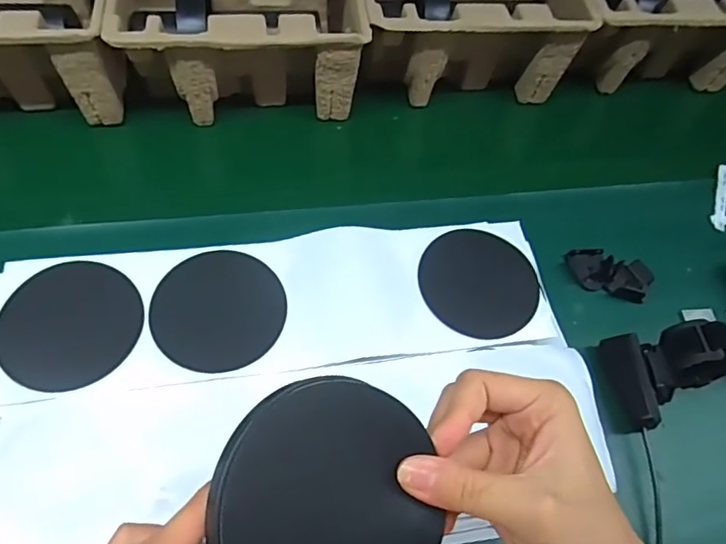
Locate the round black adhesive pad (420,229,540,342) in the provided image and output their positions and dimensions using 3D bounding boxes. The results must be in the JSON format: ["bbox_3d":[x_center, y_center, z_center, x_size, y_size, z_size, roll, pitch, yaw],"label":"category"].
[{"bbox_3d":[0.092,0.007,0.422,0.092,0.006,0.090,5,62,-11],"label":"round black adhesive pad"}]

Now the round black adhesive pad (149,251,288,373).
[{"bbox_3d":[-0.104,0.026,0.390,0.093,0.005,0.090,3,60,-5],"label":"round black adhesive pad"}]

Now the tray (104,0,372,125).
[{"bbox_3d":[-0.117,-0.233,0.532,0.226,0.098,0.140,-5,61,-9],"label":"tray"}]

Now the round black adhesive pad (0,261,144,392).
[{"bbox_3d":[-0.203,0.035,0.374,0.095,0.005,0.089,3,60,-5],"label":"round black adhesive pad"}]

